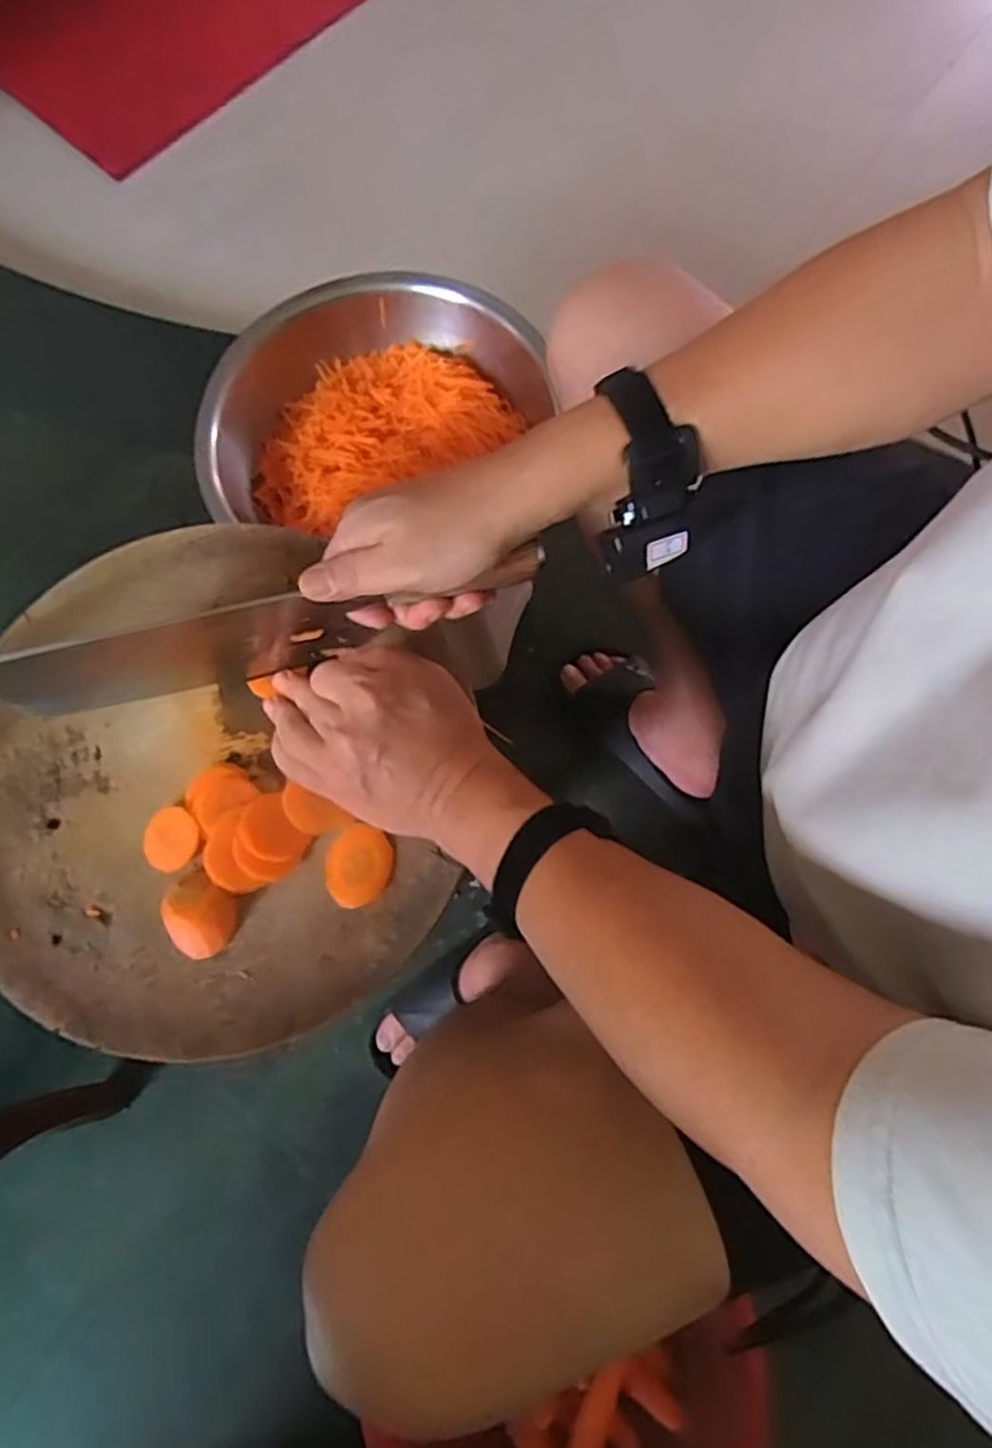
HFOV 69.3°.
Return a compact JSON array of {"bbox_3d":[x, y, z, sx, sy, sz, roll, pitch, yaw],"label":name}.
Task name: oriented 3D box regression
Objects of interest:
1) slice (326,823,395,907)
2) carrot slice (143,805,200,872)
[{"bbox_3d":[-0.085,0.087,0.443,0.039,0.005,0.048,7,75,4],"label":"slice"},{"bbox_3d":[-0.199,0.071,0.440,0.034,0.008,0.037,21,77,7],"label":"carrot slice"}]

